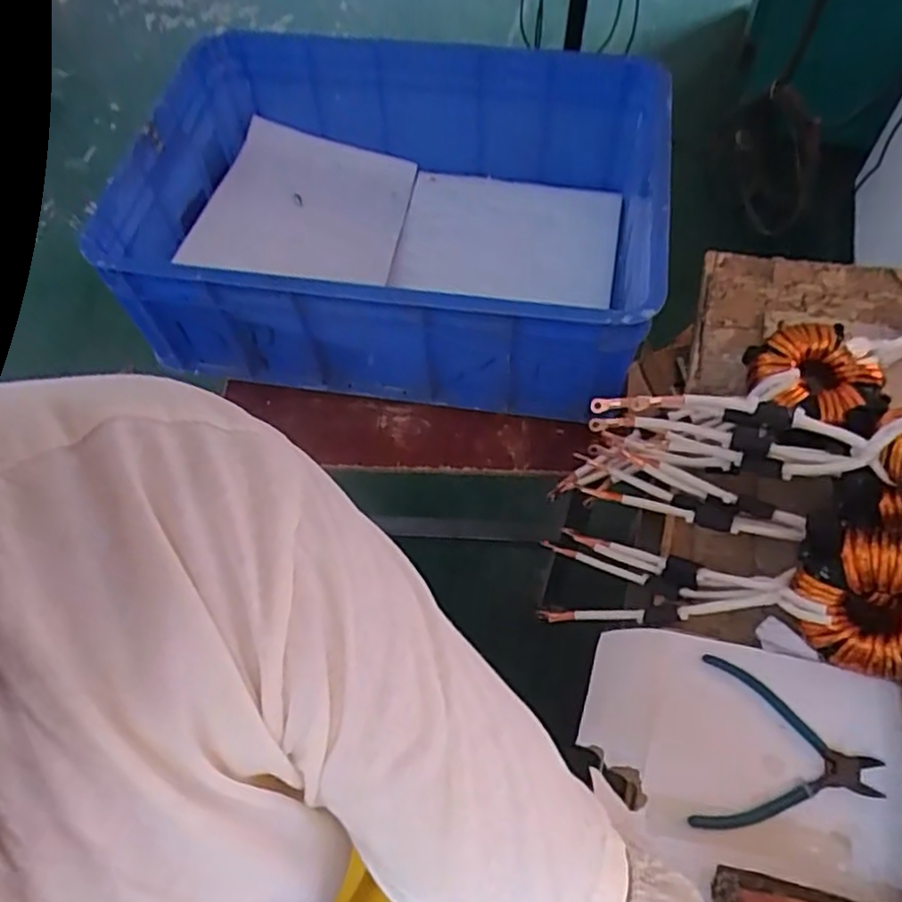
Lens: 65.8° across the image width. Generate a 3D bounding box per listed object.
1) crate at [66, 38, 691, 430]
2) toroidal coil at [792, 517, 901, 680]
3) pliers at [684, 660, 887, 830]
[{"bbox_3d":[-0.054,-0.294,0.892,0.587,0.218,0.447,7,61,7],"label":"crate"},{"bbox_3d":[0.348,0.110,0.551,0.134,0.129,0.067,-6,11,31],"label":"toroidal coil"},{"bbox_3d":[0.259,0.237,0.537,0.132,0.009,0.125,12,61,9],"label":"pliers"}]

